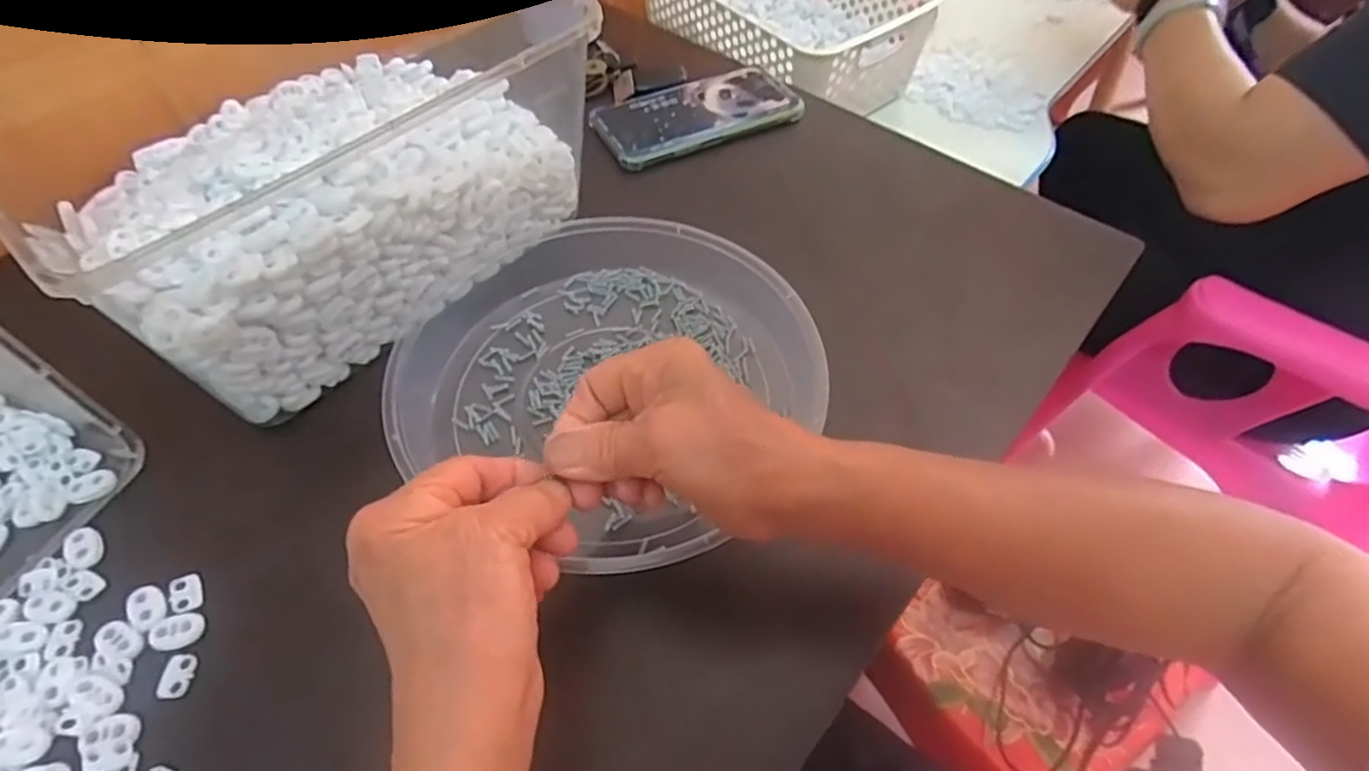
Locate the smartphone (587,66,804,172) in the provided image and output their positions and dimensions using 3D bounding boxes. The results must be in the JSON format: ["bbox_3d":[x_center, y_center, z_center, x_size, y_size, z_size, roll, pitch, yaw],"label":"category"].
[{"bbox_3d":[0.012,-0.225,0.565,0.169,0.008,0.084,-18,57,-14],"label":"smartphone"}]

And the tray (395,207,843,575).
[{"bbox_3d":[-0.039,-0.011,0.397,0.227,0.035,0.217,1,54,-1],"label":"tray"}]

